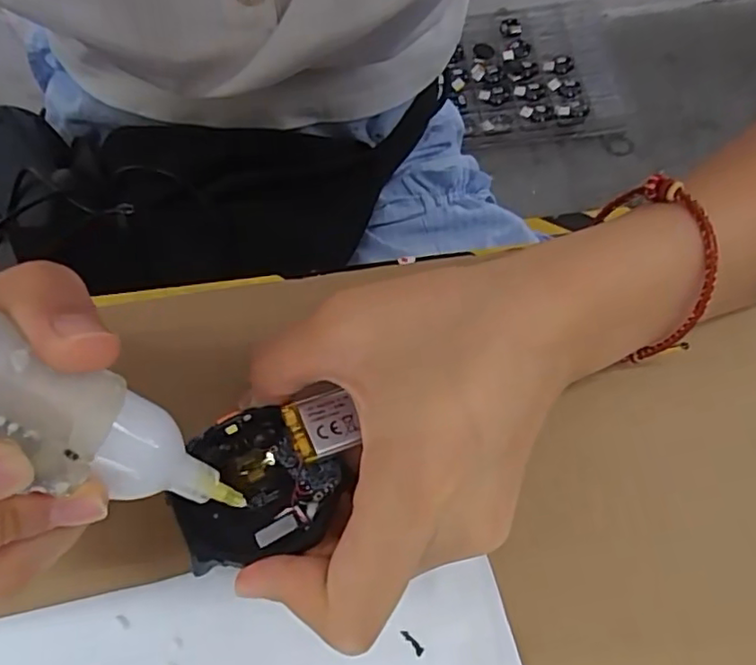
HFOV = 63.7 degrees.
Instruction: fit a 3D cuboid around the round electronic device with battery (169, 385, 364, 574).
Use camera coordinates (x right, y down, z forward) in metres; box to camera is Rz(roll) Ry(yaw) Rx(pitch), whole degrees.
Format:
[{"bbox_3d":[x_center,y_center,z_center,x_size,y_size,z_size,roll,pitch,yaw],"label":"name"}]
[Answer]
[{"bbox_3d":[-0.036,0.045,0.188,0.058,0.016,0.046,-7,69,-1],"label":"round electronic device with battery"}]

